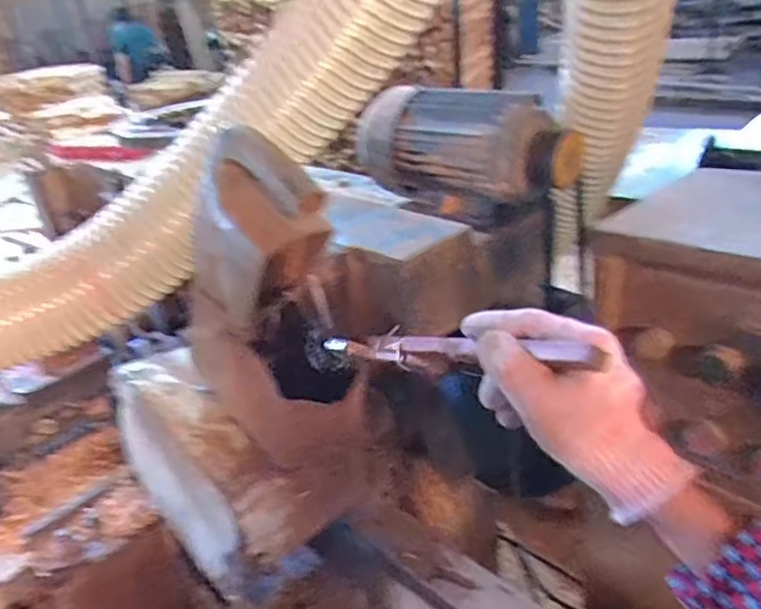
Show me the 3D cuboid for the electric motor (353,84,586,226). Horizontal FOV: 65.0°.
[{"bbox_3d":[0.134,-0.240,0.920,0.352,0.165,0.140,19,38,38],"label":"electric motor"}]

